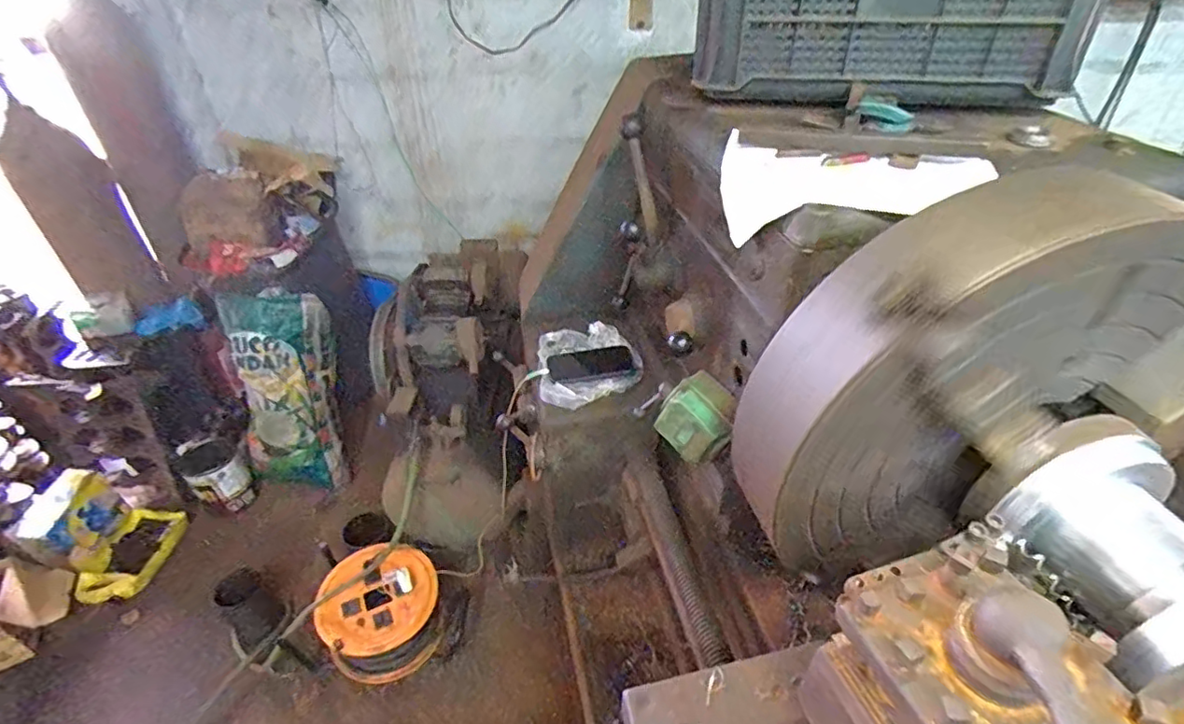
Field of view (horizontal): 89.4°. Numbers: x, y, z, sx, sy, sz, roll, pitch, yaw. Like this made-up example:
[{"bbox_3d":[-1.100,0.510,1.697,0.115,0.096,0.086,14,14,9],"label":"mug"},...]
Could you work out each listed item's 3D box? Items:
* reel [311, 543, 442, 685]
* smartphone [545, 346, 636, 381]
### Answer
[{"bbox_3d":[-0.525,0.617,1.502,0.294,0.171,0.307,-34,64,-25],"label":"reel"},{"bbox_3d":[-0.002,0.001,1.163,0.165,0.014,0.087,-11,40,-11],"label":"smartphone"}]

